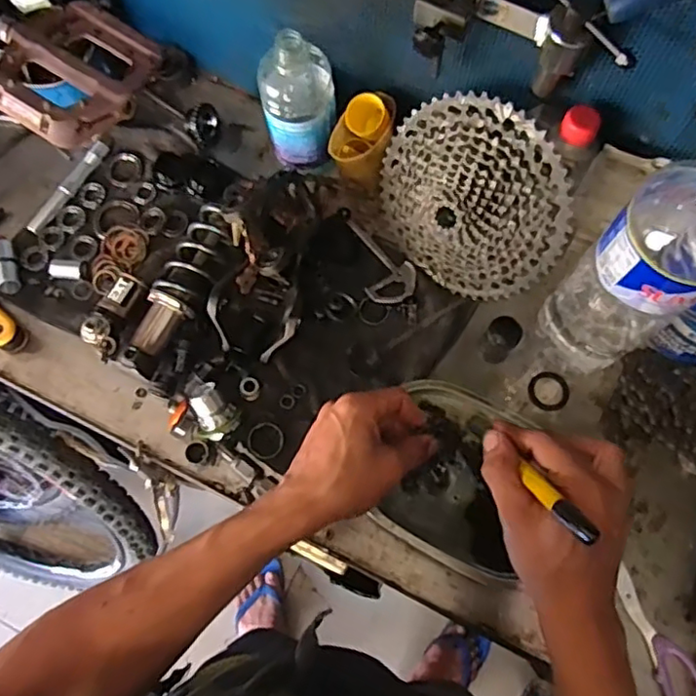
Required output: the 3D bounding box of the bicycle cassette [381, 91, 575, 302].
[{"bbox_3d":[0.106,-0.131,0.584,0.045,0.192,0.197,-39,103,-42],"label":"bicycle cassette"}]

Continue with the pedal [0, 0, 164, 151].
[{"bbox_3d":[-0.197,-0.199,0.434,0.105,0.031,0.109,31,75,10],"label":"pedal"}]

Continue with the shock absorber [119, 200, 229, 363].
[{"bbox_3d":[-0.170,-0.063,0.640,0.052,0.042,0.184,23,74,8],"label":"shock absorber"}]

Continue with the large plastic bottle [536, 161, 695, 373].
[{"bbox_3d":[0.240,-0.055,0.497,0.098,0.314,0.088,43,77,13],"label":"large plastic bottle"}]

